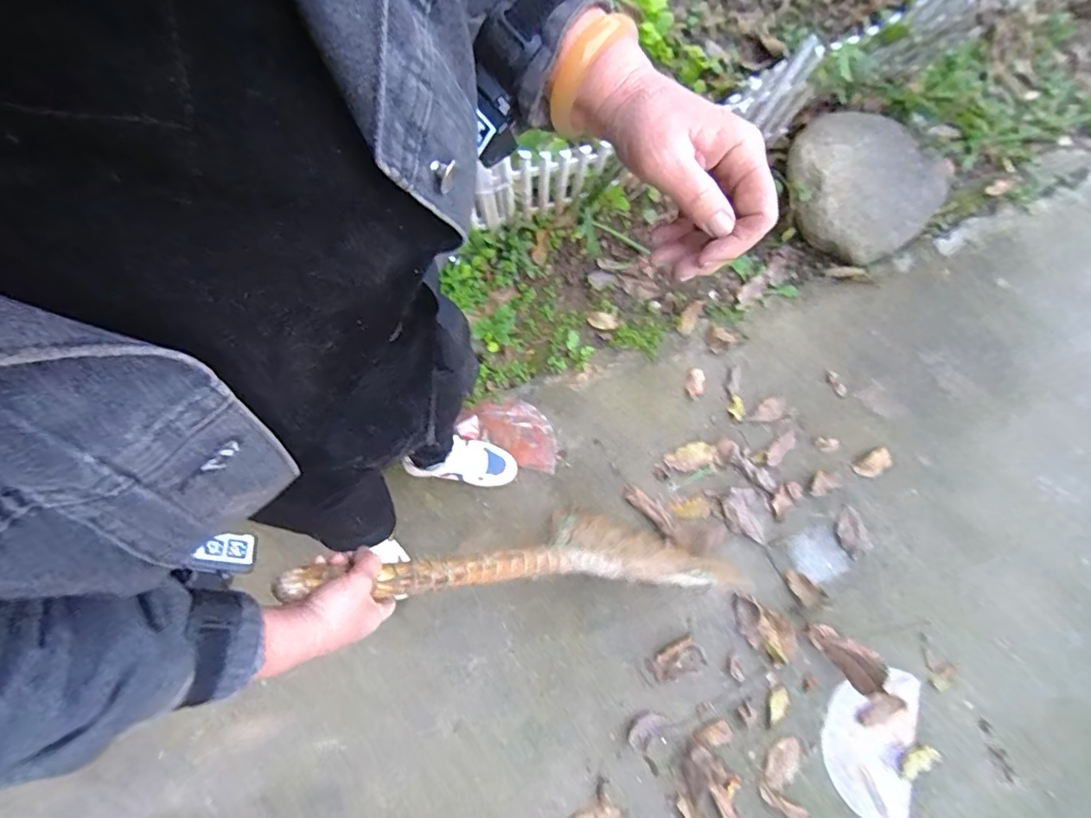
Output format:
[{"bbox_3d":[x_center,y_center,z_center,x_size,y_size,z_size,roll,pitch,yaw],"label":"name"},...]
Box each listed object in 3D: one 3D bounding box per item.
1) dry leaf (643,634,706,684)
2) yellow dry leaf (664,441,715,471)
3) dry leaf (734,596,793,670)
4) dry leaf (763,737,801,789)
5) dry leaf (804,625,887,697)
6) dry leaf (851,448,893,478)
[{"bbox_3d":[0.287,0.557,1.152,0.119,0.015,0.069,-28,78,-6],"label":"dry leaf"},{"bbox_3d":[0.355,0.117,1.287,0.118,0.012,0.058,-22,77,-5],"label":"yellow dry leaf"},{"bbox_3d":[0.479,0.485,1.165,0.159,0.015,0.086,41,80,10],"label":"dry leaf"},{"bbox_3d":[0.498,0.741,1.101,0.066,0.006,0.104,27,78,7],"label":"dry leaf"},{"bbox_3d":[0.641,0.524,1.124,0.080,0.039,0.160,-44,55,-9],"label":"dry leaf"},{"bbox_3d":[0.839,0.140,1.346,0.099,0.024,0.053,-31,78,-7],"label":"dry leaf"}]

